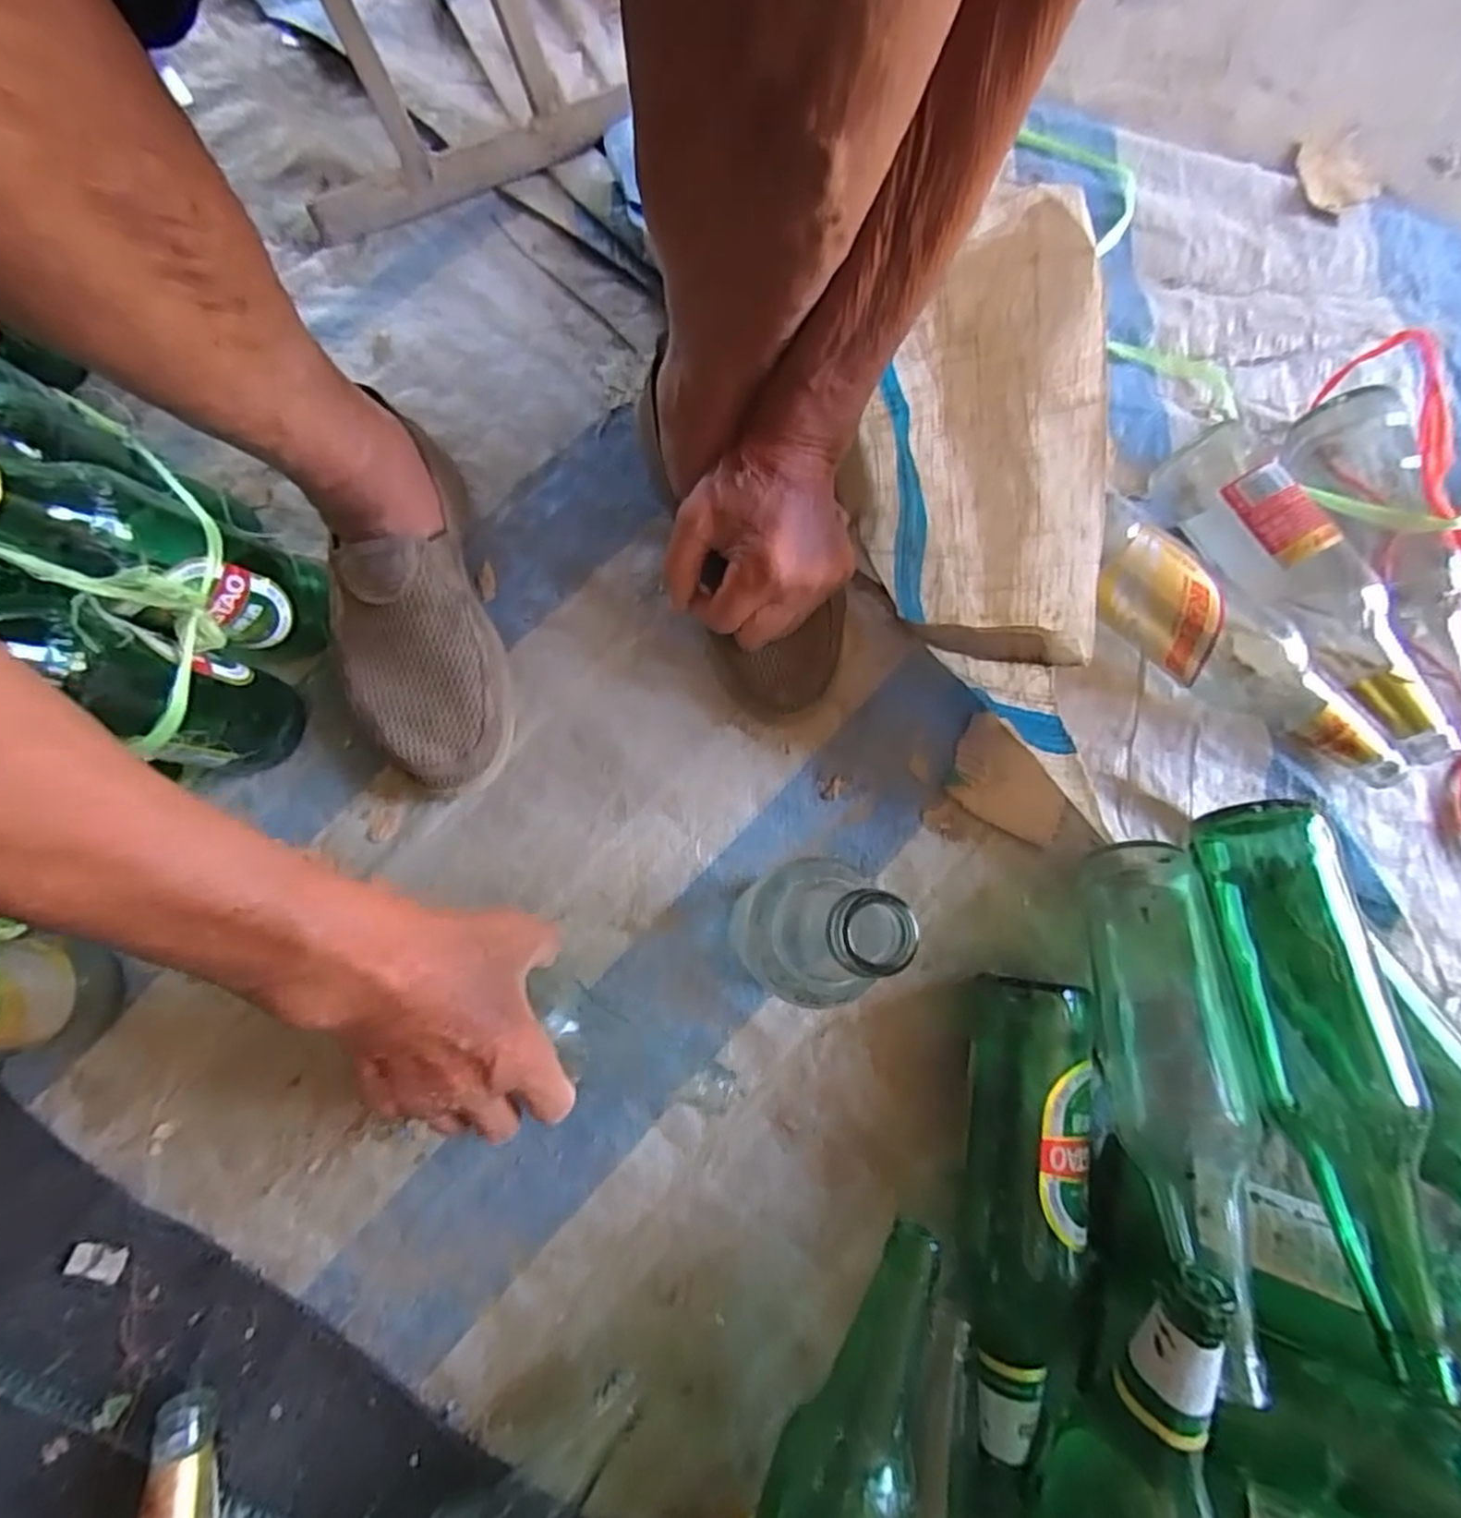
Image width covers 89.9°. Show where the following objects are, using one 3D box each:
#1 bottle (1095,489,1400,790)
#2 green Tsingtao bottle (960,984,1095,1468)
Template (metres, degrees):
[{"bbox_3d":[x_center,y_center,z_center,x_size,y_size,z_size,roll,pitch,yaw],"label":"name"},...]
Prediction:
[{"bbox_3d":[0.341,-0.070,0.492,0.249,0.068,0.064,36,81,5],"label":"bottle"},{"bbox_3d":[0.166,0.255,0.417,0.063,0.066,0.251,6,80,0],"label":"green Tsingtao bottle"}]

